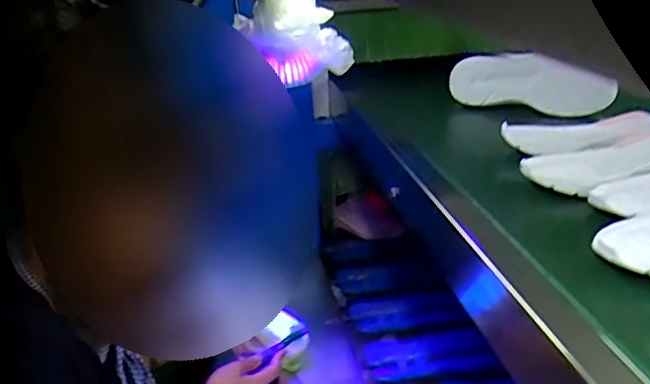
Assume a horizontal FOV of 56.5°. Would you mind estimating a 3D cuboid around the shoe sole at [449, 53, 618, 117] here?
[{"bbox_3d":[0.279,-0.148,0.823,0.208,0.073,0.015,4,23,16],"label":"shoe sole"}]

